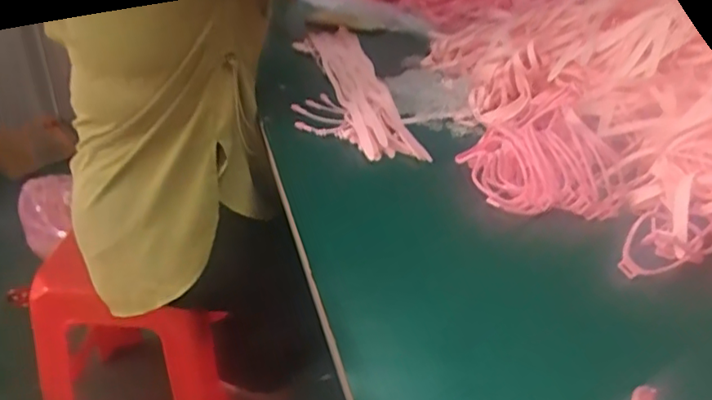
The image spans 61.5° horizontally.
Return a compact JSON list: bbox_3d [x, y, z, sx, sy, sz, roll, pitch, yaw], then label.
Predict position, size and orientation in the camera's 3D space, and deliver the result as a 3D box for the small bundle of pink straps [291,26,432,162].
[{"bbox_3d":[-0.031,-0.200,0.967,0.152,0.024,0.541,-4,33,-10],"label":"small bundle of pink straps"}]

